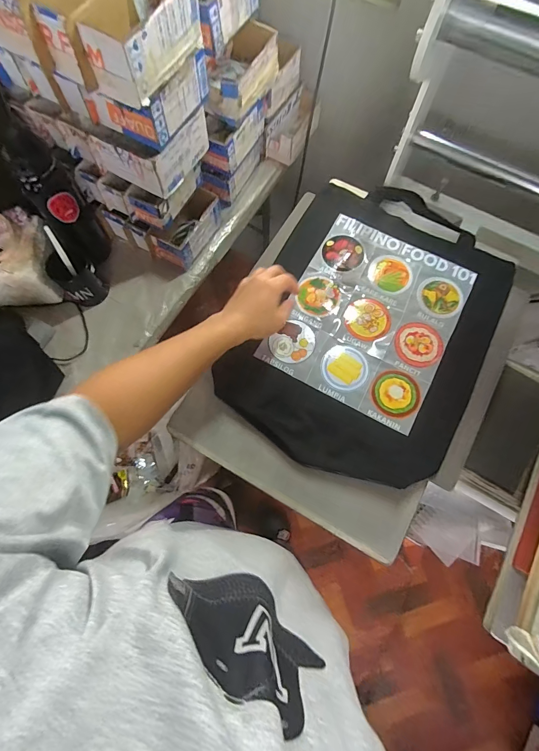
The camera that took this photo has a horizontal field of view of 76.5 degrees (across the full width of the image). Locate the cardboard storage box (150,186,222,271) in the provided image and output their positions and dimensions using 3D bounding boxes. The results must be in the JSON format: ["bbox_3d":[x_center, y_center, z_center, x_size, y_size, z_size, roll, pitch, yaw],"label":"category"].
[{"bbox_3d":[-0.183,-0.324,0.751,0.089,0.076,0.164,27,74,8],"label":"cardboard storage box"}]

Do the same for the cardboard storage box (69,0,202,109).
[{"bbox_3d":[-0.163,-0.456,0.452,0.087,0.074,0.186,26,74,7],"label":"cardboard storage box"}]

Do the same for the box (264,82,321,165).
[{"bbox_3d":[0.066,-0.605,0.835,0.075,0.072,0.176,31,74,9],"label":"box"}]

